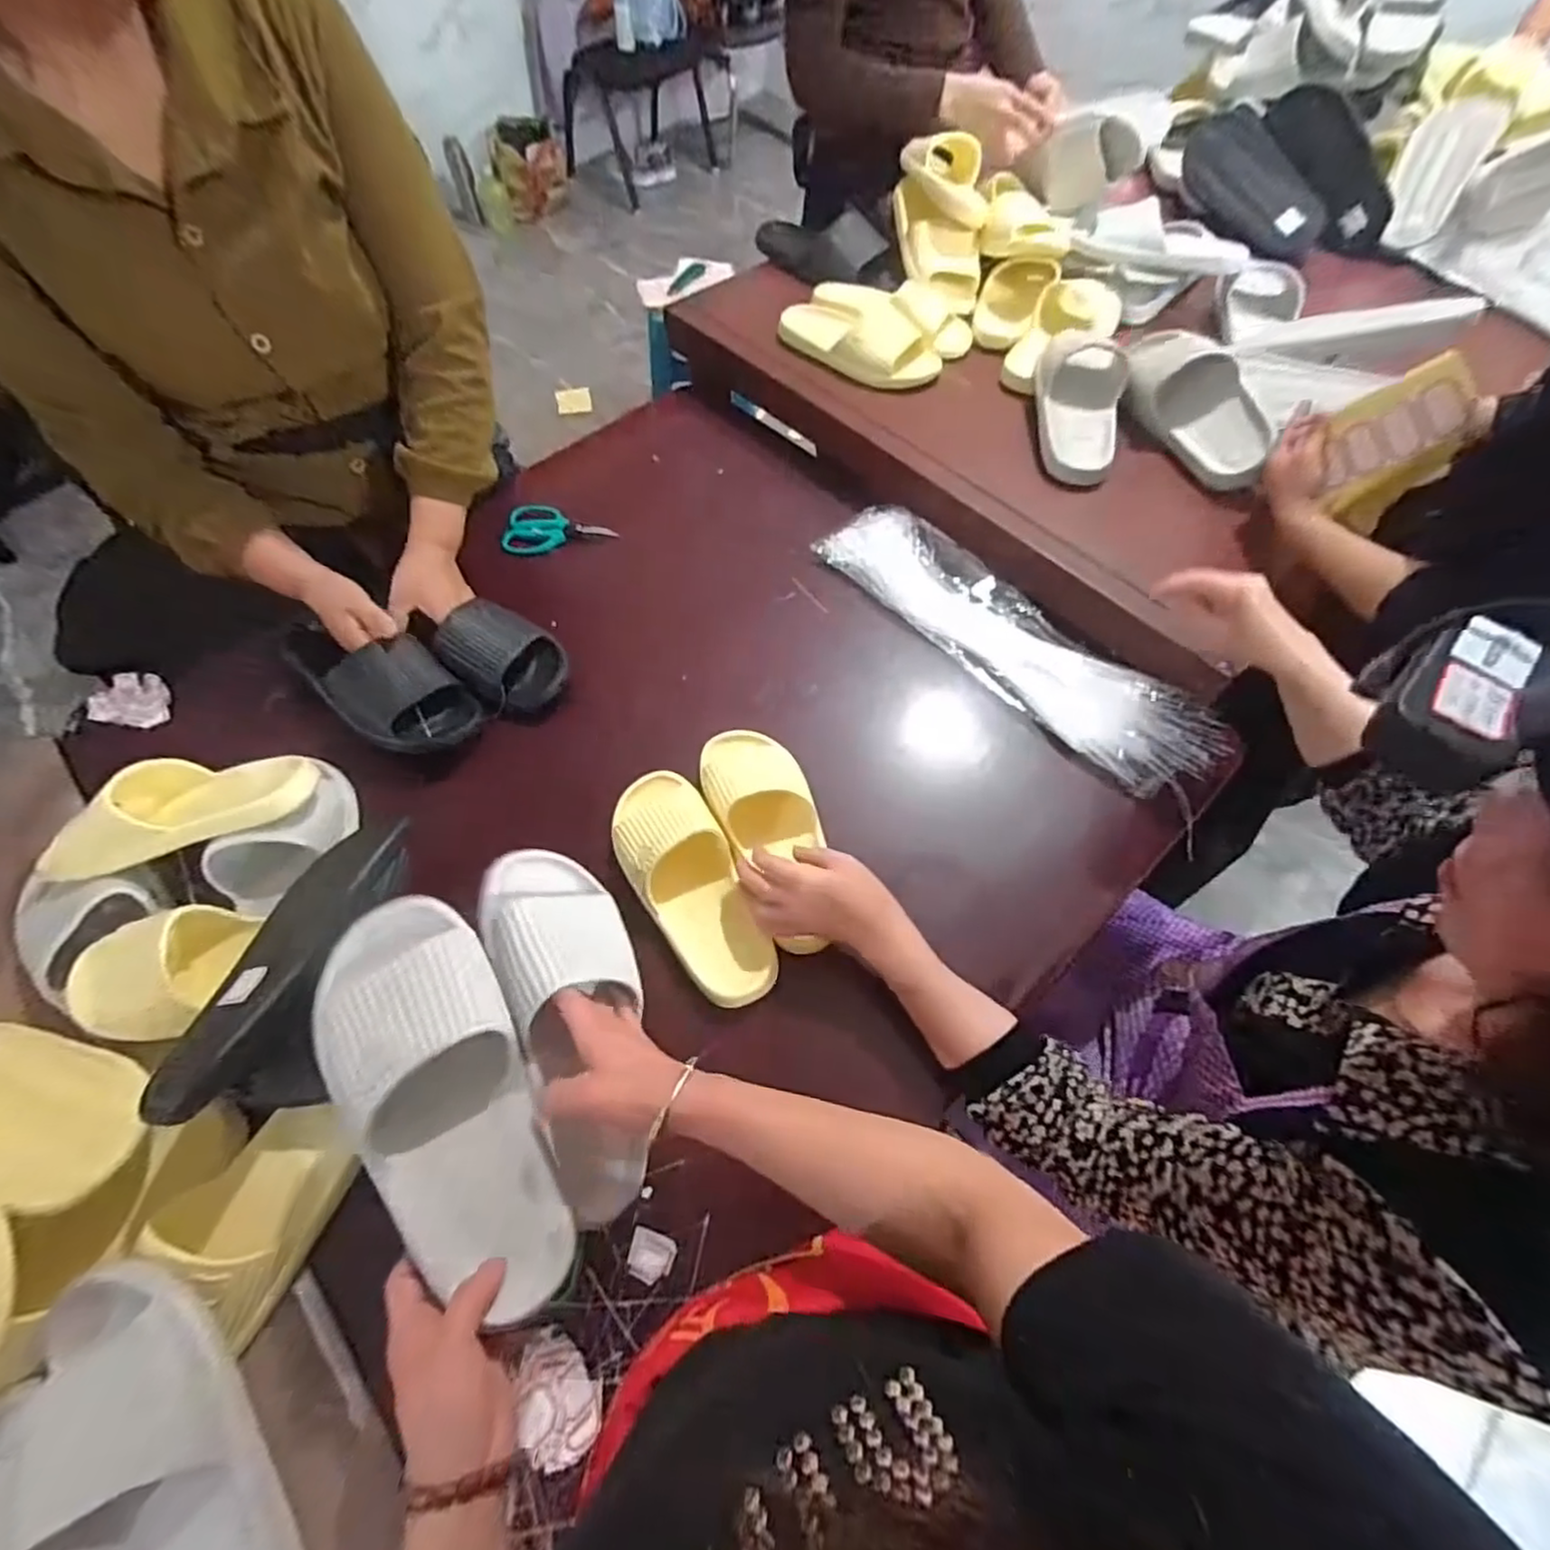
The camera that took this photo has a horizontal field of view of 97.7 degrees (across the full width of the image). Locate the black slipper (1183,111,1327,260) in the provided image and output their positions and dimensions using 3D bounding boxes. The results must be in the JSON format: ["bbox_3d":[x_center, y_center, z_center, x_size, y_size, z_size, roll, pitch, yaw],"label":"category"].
[{"bbox_3d":[0.797,-0.987,1.139,0.068,0.115,0.291,-17,72,-46],"label":"black slipper"}]

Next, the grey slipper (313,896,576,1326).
[{"bbox_3d":[-0.207,0.204,0.426,0.102,0.061,0.262,-25,80,-15],"label":"grey slipper"}]

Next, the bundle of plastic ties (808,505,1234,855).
[{"bbox_3d":[0.278,-0.161,0.808,0.133,0.034,0.536,-39,67,-21],"label":"bundle of plastic ties"}]

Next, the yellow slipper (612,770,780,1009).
[{"bbox_3d":[-0.085,0.096,0.644,0.095,0.063,0.248,-23,63,-14],"label":"yellow slipper"}]

